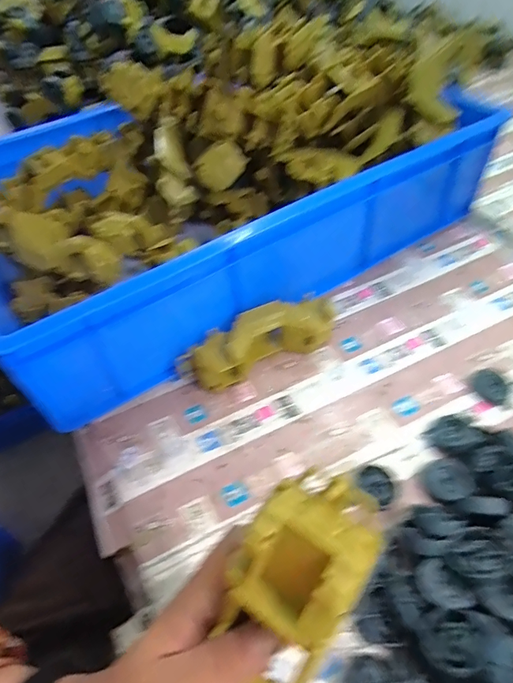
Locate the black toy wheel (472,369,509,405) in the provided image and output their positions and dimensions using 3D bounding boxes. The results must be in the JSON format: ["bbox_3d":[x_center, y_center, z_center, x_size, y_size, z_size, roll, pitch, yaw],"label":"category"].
[{"bbox_3d":[0.237,0.046,0.452,0.025,0.015,0.036,-38,59,-25],"label":"black toy wheel"}]

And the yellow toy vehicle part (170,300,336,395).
[{"bbox_3d":[0.002,0.002,0.479,0.167,0.059,0.050,-23,53,-16],"label":"yellow toy vehicle part"}]

